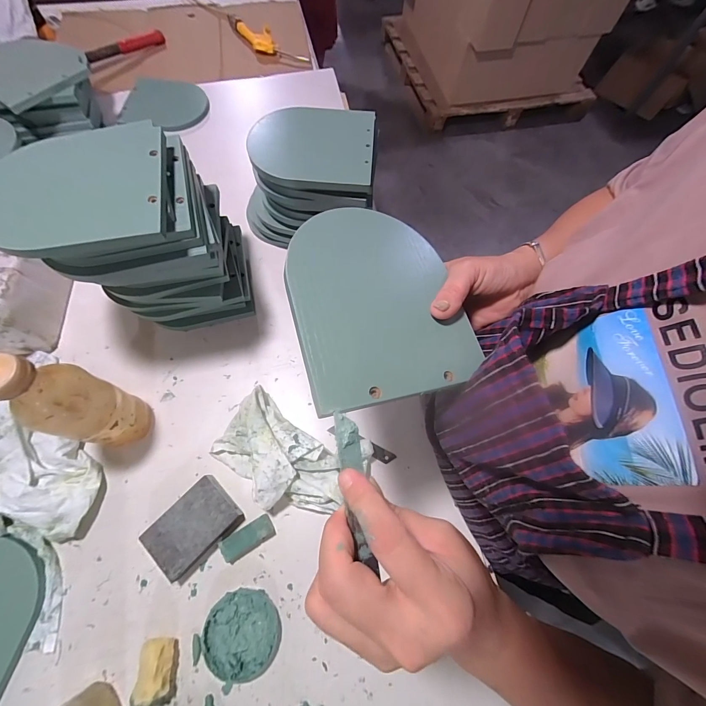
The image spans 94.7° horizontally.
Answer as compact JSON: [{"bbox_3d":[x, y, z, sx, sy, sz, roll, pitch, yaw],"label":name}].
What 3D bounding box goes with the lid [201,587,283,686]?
[{"bbox_3d":[-0.126,0.318,0.368,0.083,0.012,0.081,1,67,-2],"label":"lid"}]

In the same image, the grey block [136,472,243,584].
[{"bbox_3d":[-0.195,0.214,0.403,0.070,0.028,0.098,43,72,14],"label":"grey block"}]

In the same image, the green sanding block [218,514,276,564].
[{"bbox_3d":[-0.131,0.229,0.404,0.062,0.014,0.030,-29,72,-13],"label":"green sanding block"}]

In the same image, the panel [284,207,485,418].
[{"bbox_3d":[0.019,-0.044,0.268,0.145,0.020,0.167,-9,70,-23],"label":"panel"}]

